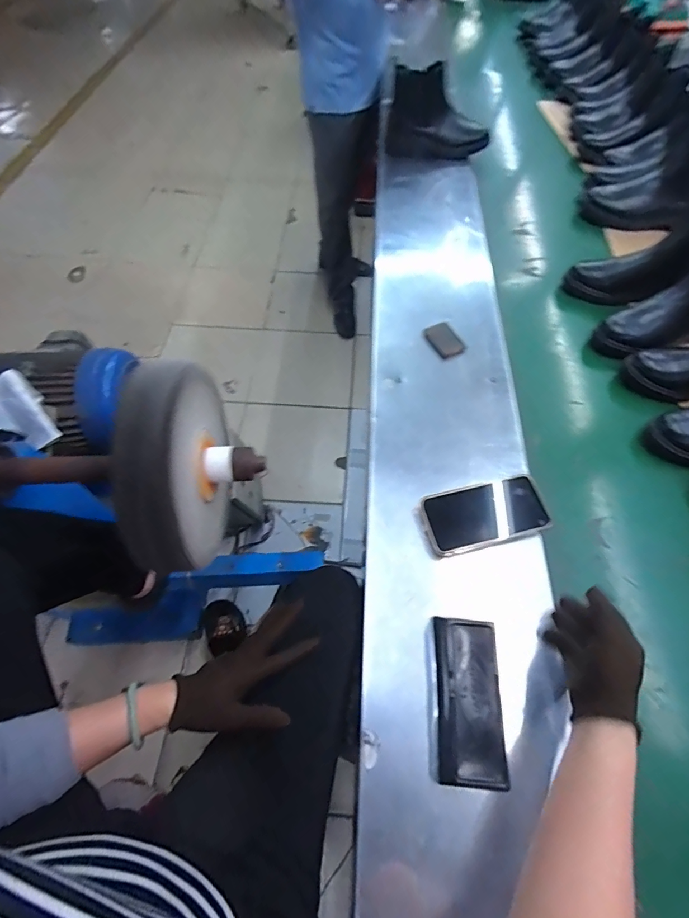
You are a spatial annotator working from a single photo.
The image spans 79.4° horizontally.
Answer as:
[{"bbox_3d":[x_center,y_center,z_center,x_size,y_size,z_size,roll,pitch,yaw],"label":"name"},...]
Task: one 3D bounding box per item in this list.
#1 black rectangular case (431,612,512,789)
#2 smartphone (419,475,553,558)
[{"bbox_3d":[0.127,0.248,0.436,0.064,0.046,0.153,4,59,1],"label":"black rectangular case"},{"bbox_3d":[0.184,0.072,0.548,0.156,0.017,0.082,-14,64,-7],"label":"smartphone"}]

